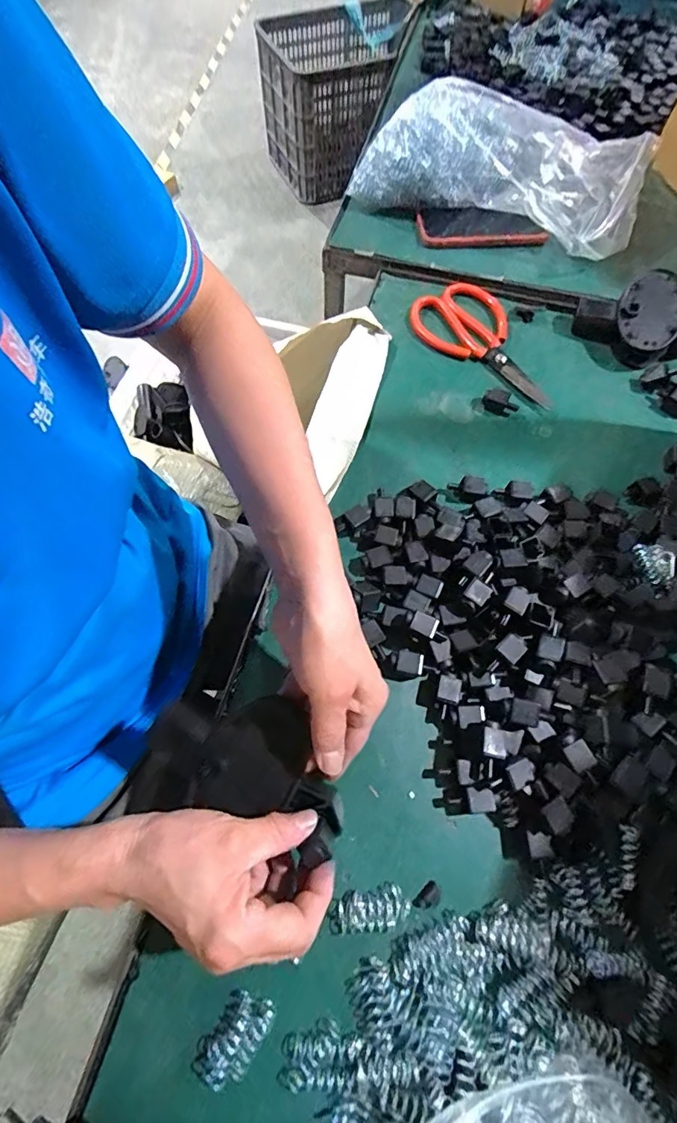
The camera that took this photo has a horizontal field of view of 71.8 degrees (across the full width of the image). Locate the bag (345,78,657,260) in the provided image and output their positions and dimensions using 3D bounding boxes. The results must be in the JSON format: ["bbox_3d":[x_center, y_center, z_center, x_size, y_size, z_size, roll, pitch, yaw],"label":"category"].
[{"bbox_3d":[0.212,-0.500,0.589,0.346,0.094,0.175,23,67,9],"label":"bag"}]

